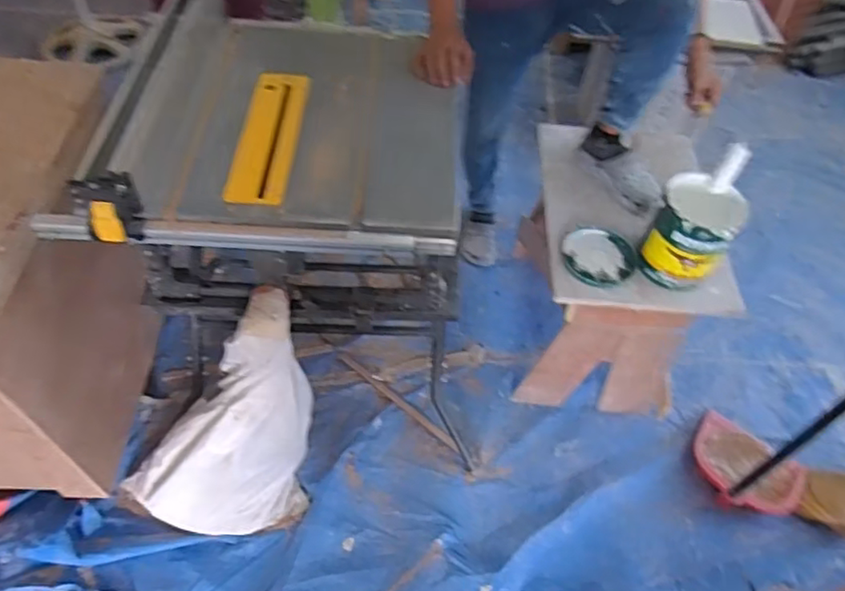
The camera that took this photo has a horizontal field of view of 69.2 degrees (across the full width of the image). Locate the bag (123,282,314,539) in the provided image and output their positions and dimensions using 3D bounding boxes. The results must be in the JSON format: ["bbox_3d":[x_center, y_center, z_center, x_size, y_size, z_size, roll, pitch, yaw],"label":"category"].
[{"bbox_3d":[-0.391,0.270,1.340,0.334,0.727,0.282,38,34,21],"label":"bag"}]

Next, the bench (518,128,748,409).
[{"bbox_3d":[0.492,-0.074,1.681,0.422,0.492,0.601,8,53,1],"label":"bench"}]

